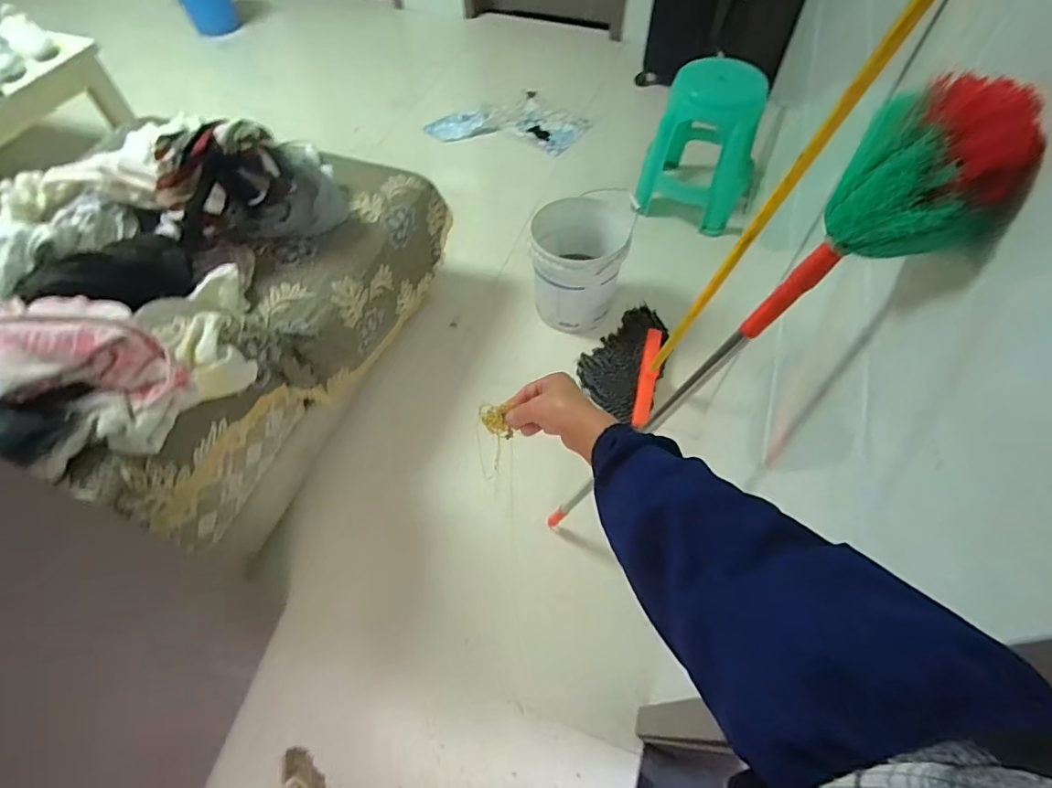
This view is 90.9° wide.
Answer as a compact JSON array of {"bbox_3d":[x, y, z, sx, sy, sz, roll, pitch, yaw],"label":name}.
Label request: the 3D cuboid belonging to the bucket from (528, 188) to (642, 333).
[{"bbox_3d":[0.172,-0.418,1.642,0.278,0.341,0.306,23,61,14],"label":"bucket"}]

